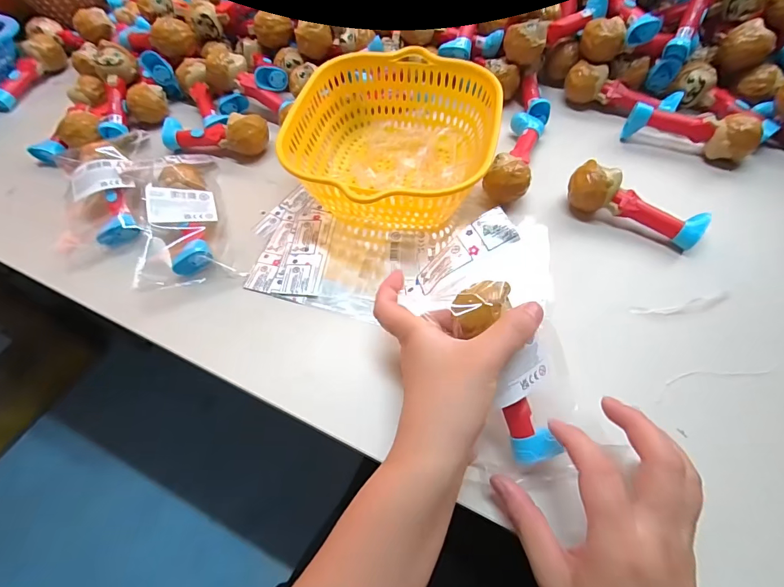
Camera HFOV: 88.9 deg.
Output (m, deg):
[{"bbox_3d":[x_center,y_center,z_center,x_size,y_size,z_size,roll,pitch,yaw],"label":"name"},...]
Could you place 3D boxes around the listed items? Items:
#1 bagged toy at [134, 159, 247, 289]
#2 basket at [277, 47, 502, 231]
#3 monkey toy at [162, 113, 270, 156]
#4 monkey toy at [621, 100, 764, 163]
[{"bbox_3d":[-0.214,-0.089,0.413,0.082,0.043,0.183,-13,58,-7],"label":"bagged toy"},{"bbox_3d":[0.001,-0.150,0.413,0.194,0.083,0.204,11,59,8],"label":"basket"},{"bbox_3d":[-0.207,-0.186,0.464,0.128,0.037,0.043,5,58,4],"label":"monkey toy"},{"bbox_3d":[0.322,-0.176,0.430,0.120,0.043,0.035,17,60,11],"label":"monkey toy"}]

